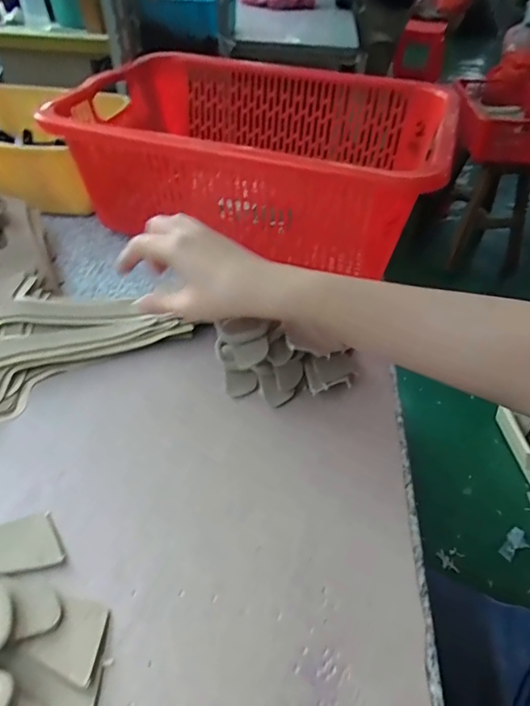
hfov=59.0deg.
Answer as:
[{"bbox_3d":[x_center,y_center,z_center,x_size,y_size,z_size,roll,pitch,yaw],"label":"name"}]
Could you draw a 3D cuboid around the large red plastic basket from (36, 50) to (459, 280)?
[{"bbox_3d":[-0.014,-0.267,0.619,0.461,0.133,0.302,17,47,13],"label":"large red plastic basket"}]

